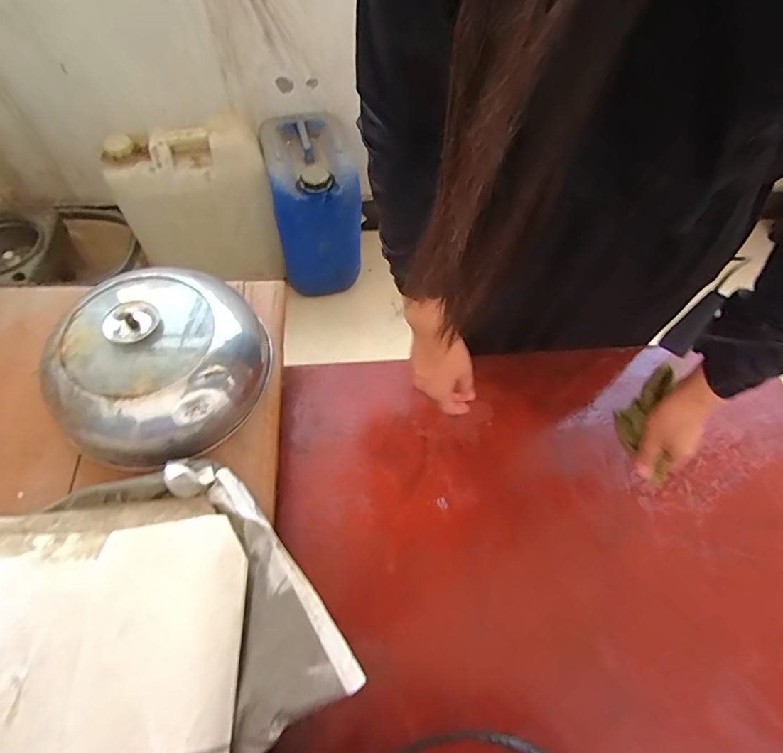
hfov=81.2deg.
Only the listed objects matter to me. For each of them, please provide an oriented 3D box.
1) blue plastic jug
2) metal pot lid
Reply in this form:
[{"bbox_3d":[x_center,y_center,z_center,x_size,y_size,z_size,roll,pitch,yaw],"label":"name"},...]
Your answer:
[{"bbox_3d":[-0.212,-0.460,1.263,0.204,0.396,0.260,-12,63,-10],"label":"blue plastic jug"},{"bbox_3d":[-0.269,-0.020,0.539,0.210,0.101,0.237,4,61,-1],"label":"metal pot lid"}]

